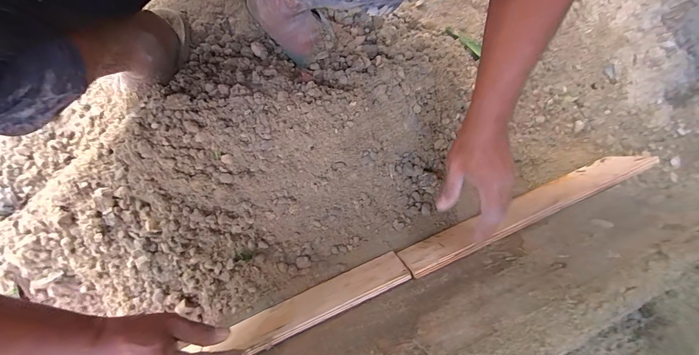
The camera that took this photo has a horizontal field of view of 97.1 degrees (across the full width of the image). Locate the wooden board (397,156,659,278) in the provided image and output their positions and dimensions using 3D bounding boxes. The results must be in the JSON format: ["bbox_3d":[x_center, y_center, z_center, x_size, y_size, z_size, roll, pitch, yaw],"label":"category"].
[{"bbox_3d":[0.290,0.054,0.523,0.438,0.108,0.015,-22,100,-4],"label":"wooden board"}]

